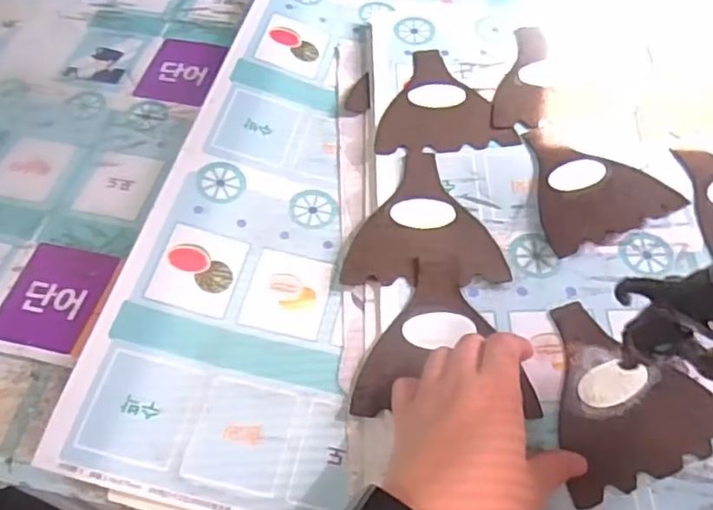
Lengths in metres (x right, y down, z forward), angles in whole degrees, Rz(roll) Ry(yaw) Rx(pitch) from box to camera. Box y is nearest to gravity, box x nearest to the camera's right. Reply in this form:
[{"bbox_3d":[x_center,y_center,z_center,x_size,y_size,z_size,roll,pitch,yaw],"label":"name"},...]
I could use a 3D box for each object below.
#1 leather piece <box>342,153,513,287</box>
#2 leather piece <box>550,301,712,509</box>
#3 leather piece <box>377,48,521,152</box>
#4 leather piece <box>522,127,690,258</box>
[{"bbox_3d":[0.050,-0.031,0.494,0.114,0.005,0.118,-1,58,1],"label":"leather piece"},{"bbox_3d":[0.172,0.086,0.422,0.115,0.006,0.119,-19,61,-9],"label":"leather piece"},{"bbox_3d":[0.069,-0.136,0.557,0.113,0.005,0.113,-7,58,-3],"label":"leather piece"},{"bbox_3d":[0.176,-0.058,0.501,0.113,0.011,0.123,-24,61,-13],"label":"leather piece"}]

